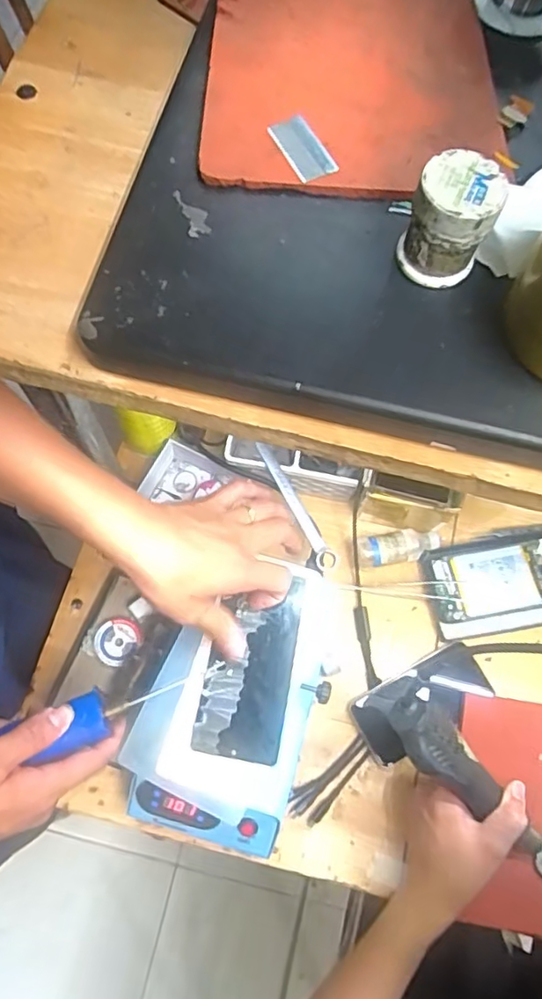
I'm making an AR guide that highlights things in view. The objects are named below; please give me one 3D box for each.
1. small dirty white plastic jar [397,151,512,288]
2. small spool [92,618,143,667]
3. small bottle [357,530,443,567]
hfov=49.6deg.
[{"bbox_3d":[0.074,-0.114,0.246,0.033,0.044,0.029,21,71,6],"label":"small dirty white plastic jar"},{"bbox_3d":[-0.161,0.150,0.615,0.052,0.009,0.045,-26,73,-10],"label":"small spool"},{"bbox_3d":[0.140,0.052,0.645,0.091,0.028,0.033,-10,71,-5],"label":"small bottle"}]

